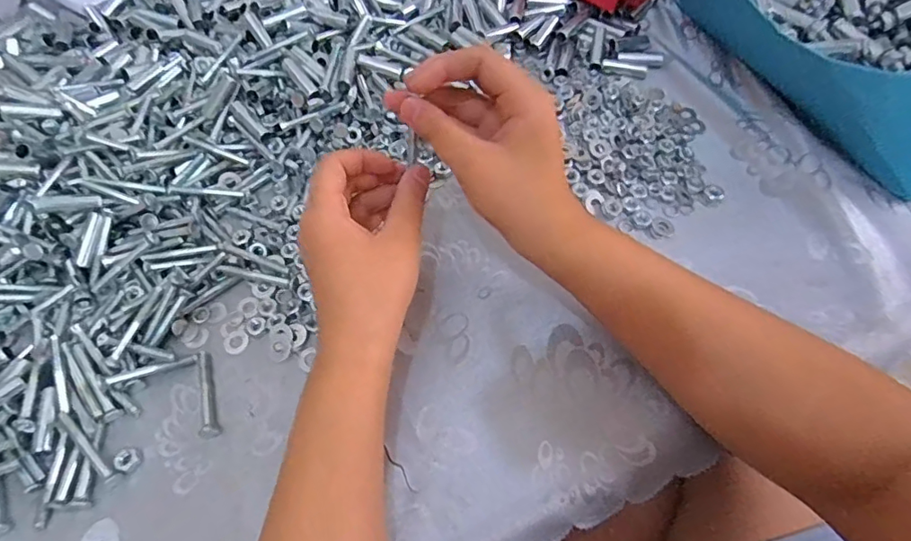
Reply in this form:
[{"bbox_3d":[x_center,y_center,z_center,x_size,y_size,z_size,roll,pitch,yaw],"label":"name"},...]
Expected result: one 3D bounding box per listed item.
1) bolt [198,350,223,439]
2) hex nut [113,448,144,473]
[{"bbox_3d":[-0.158,0.076,0.331,0.012,0.007,0.058,-18,60,-9],"label":"bolt"},{"bbox_3d":[-0.194,0.111,0.311,0.016,0.004,0.013,8,59,7],"label":"hex nut"}]

